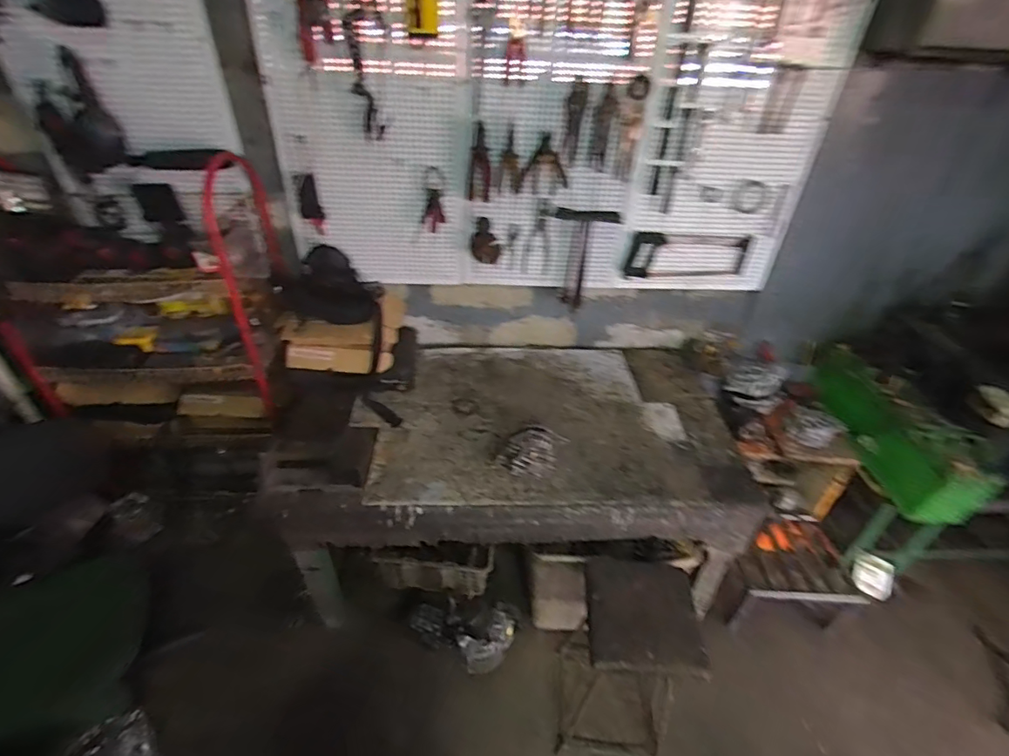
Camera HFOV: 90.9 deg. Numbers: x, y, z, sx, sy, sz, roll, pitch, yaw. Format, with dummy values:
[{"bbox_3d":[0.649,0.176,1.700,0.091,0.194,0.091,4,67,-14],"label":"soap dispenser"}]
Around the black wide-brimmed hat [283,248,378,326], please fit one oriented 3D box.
[{"bbox_3d":[-0.528,-0.276,1.508,0.255,0.195,0.122,-7,39,-14],"label":"black wide-brimmed hat"}]

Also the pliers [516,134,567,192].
[{"bbox_3d":[0.109,-0.598,1.381,0.142,0.144,0.011,1,37,-3],"label":"pliers"}]

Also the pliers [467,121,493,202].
[{"bbox_3d":[-0.068,-0.597,1.385,0.065,0.199,0.020,0,37,-4],"label":"pliers"}]

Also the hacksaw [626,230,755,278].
[{"bbox_3d":[0.592,-0.394,1.602,0.389,0.149,0.019,0,37,-4],"label":"hacksaw"}]

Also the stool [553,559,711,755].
[{"bbox_3d":[0.292,0.704,1.247,0.260,0.499,0.270,6,37,3],"label":"stool"}]

